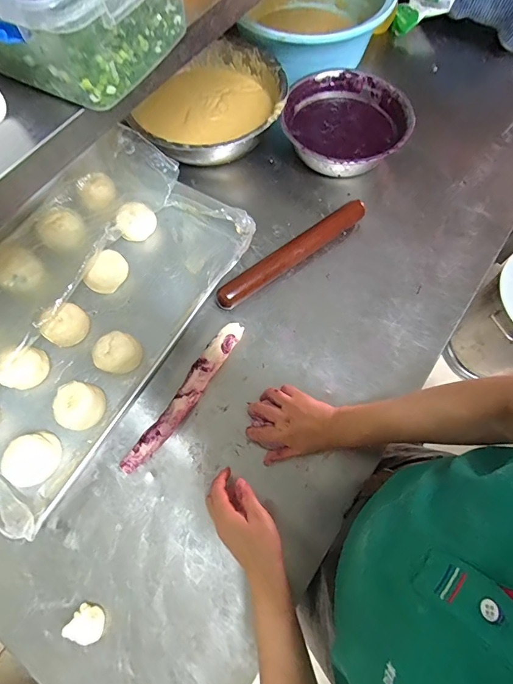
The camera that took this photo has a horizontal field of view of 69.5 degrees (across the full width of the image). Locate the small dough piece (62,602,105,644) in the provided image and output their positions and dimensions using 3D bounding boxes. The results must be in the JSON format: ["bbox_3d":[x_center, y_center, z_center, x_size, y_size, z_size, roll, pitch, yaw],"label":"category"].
[{"bbox_3d":[-0.217,0.363,0.476,0.043,0.017,0.040,27,71,11],"label":"small dough piece"}]

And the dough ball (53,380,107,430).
[{"bbox_3d":[-0.265,0.096,0.562,0.065,0.041,0.068,0,68,1],"label":"dough ball"}]

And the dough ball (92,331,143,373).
[{"bbox_3d":[-0.220,0.020,0.590,0.069,0.048,0.061,6,69,3],"label":"dough ball"}]

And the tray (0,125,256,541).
[{"bbox_3d":[-0.307,-0.060,0.604,0.390,0.058,0.637,30,72,12],"label":"tray"}]

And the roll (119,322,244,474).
[{"bbox_3d":[-0.106,0.080,0.577,0.037,0.023,0.277,31,72,12],"label":"roll"}]

